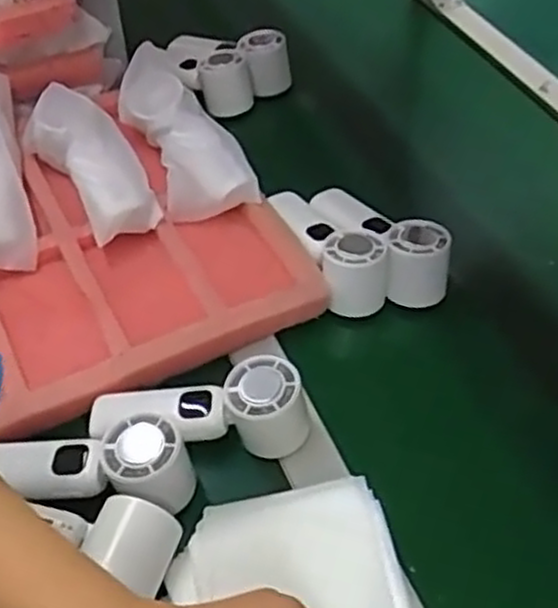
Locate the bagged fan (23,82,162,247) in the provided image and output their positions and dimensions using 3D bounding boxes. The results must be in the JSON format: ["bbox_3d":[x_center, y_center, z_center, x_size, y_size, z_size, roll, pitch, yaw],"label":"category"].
[{"bbox_3d":[-0.171,-0.127,0.700,0.071,0.047,0.171,-29,67,-23],"label":"bagged fan"}]

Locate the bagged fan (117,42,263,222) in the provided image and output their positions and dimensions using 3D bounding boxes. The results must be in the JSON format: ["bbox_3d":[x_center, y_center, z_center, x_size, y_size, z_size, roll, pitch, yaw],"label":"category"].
[{"bbox_3d":[-0.099,-0.165,0.725,0.076,0.044,0.201,-23,67,-19],"label":"bagged fan"}]

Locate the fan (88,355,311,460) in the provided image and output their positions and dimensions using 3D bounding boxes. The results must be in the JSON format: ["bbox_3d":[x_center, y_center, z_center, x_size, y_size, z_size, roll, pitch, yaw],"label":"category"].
[{"bbox_3d":[-0.057,0.074,0.554,0.155,0.059,0.048,-1,48,0],"label":"fan"}]

